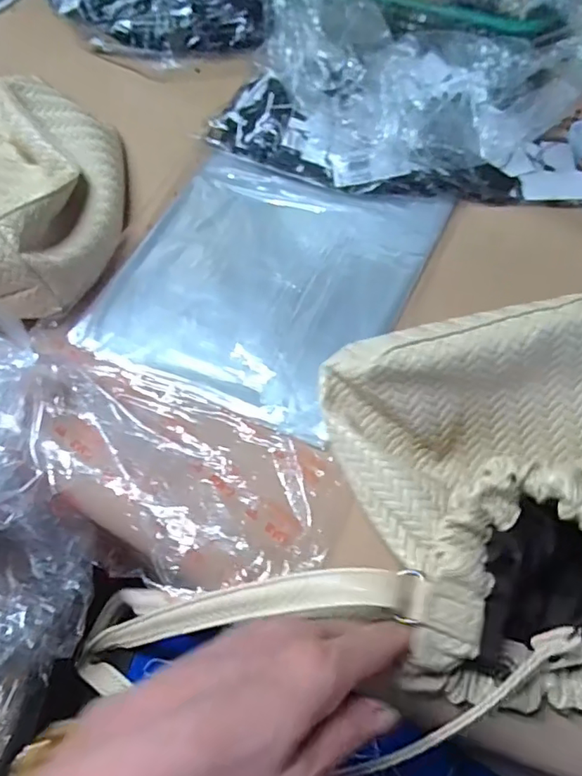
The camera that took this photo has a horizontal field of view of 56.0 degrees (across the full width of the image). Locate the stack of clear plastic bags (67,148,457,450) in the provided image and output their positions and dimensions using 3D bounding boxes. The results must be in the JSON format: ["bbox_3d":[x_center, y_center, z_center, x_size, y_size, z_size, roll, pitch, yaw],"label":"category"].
[{"bbox_3d":[-0.017,-0.100,0.468,0.231,0.009,0.260,20,62,12],"label":"stack of clear plastic bags"}]

